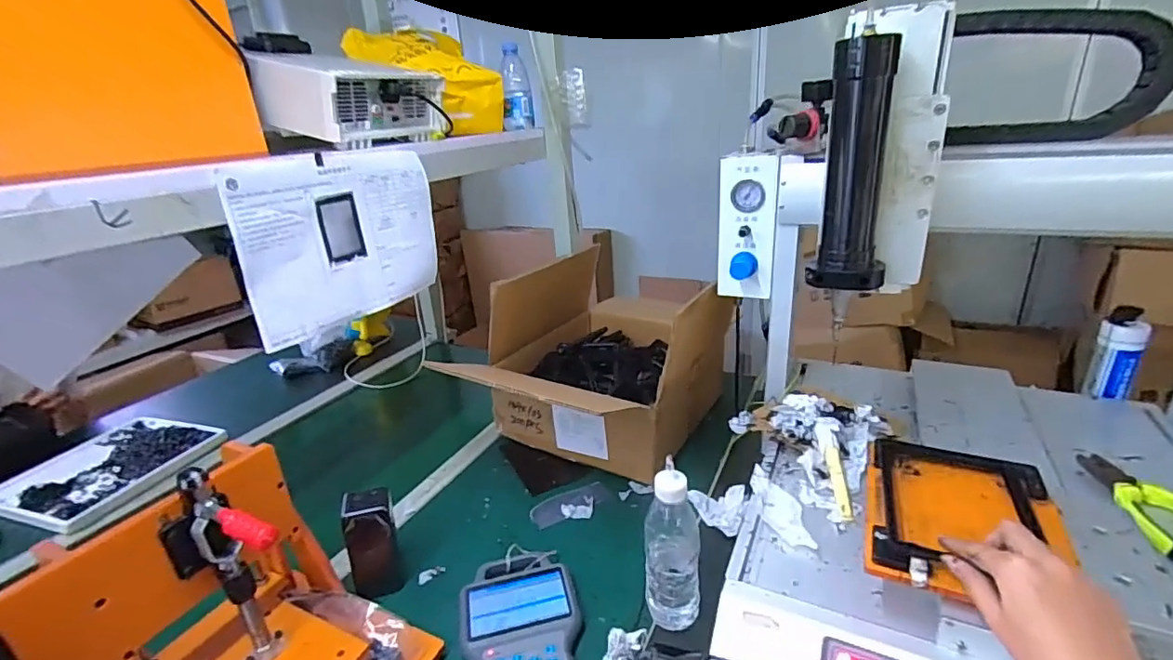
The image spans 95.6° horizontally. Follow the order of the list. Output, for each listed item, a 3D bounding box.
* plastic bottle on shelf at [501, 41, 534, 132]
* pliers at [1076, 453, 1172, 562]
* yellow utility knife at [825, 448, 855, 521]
[{"bbox_3d":[-0.141,-0.482,1.062,0.063,0.149,0.061,-5,22,-3],"label":"plastic bottle on shelf"},{"bbox_3d":[0.578,0.174,0.547,0.089,0.018,0.158,-4,22,1],"label":"pliers"},{"bbox_3d":[0.284,0.172,0.598,0.014,0.005,0.096,0,40,11],"label":"yellow utility knife"}]

